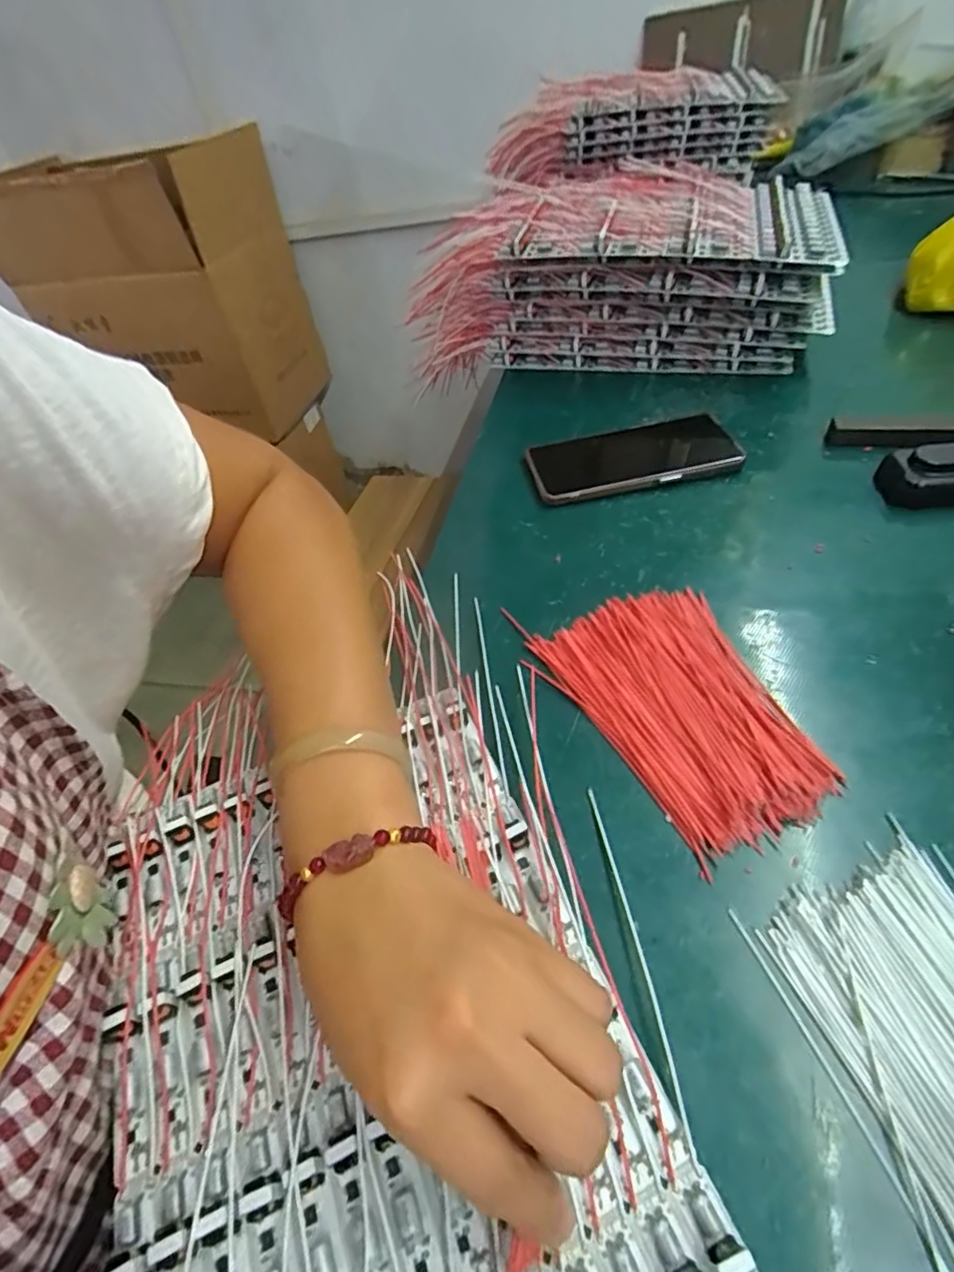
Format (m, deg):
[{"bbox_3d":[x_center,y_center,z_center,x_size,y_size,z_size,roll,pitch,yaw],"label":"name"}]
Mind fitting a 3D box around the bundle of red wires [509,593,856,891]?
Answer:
[{"bbox_3d":[0.109,0.037,0.319,0.105,0.010,0.156,-21,51,-11],"label":"bundle of red wires"}]

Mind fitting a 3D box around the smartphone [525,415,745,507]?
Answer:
[{"bbox_3d":[0.126,-0.146,0.481,0.161,0.015,0.080,-11,50,-3],"label":"smartphone"}]

